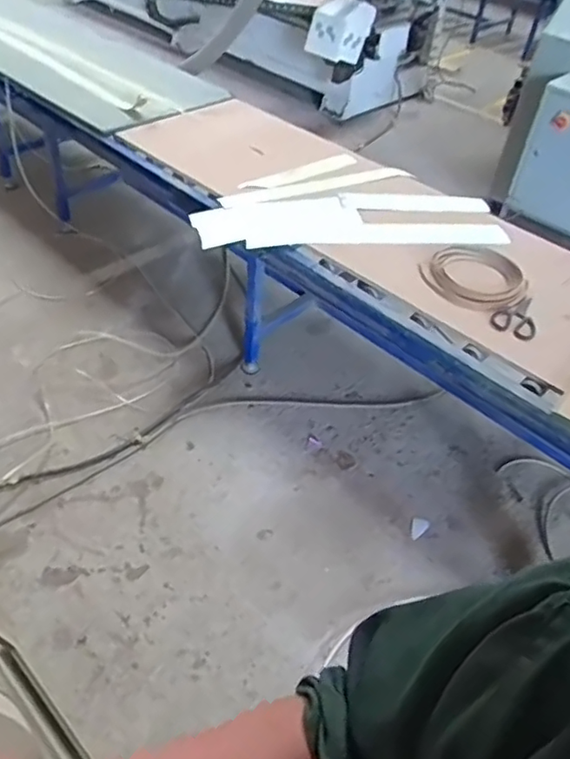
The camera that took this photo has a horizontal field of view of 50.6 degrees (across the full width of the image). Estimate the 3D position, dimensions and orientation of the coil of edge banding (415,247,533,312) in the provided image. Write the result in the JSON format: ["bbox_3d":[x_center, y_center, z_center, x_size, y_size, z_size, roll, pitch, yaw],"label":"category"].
[{"bbox_3d":[0.531,-0.292,1.707,0.282,0.027,0.283,4,44,-4],"label":"coil of edge banding"}]

